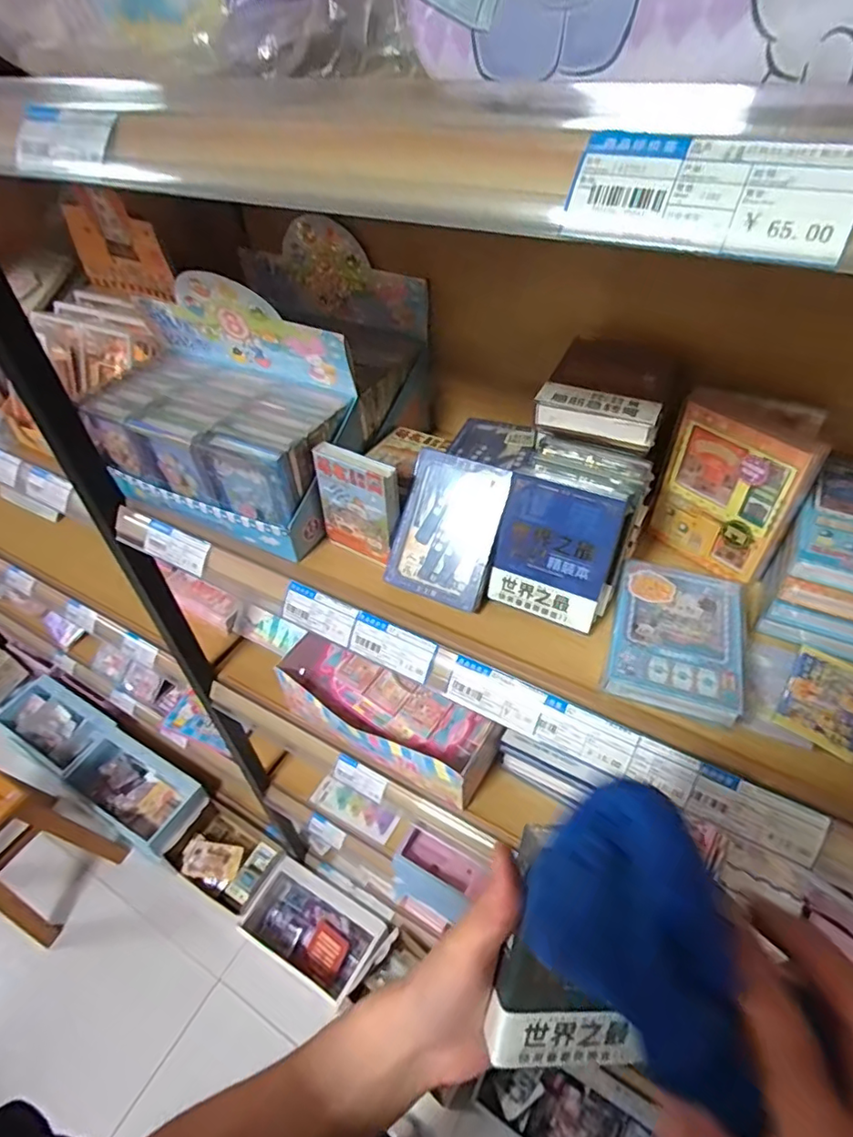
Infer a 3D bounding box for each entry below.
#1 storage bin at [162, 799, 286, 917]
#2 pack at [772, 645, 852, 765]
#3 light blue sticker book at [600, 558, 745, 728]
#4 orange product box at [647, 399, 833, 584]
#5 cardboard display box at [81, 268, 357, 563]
[{"bbox_3d":[-0.491,0.739,1.446,0.261,0.136,0.185,20,50,22],"label":"storage bin"},{"bbox_3d":[0.302,0.098,0.429,0.053,0.007,0.087,28,53,27],"label":"pack"},{"bbox_3d":[0.193,0.047,0.440,0.090,0.019,0.134,14,48,17],"label":"light blue sticker book"},{"bbox_3d":[0.253,-0.061,0.489,0.018,0.138,0.108,-33,52,-26],"label":"orange product box"},{"bbox_3d":[-0.214,-0.164,0.567,0.265,0.191,0.148,21,50,23],"label":"cardboard display box"}]

